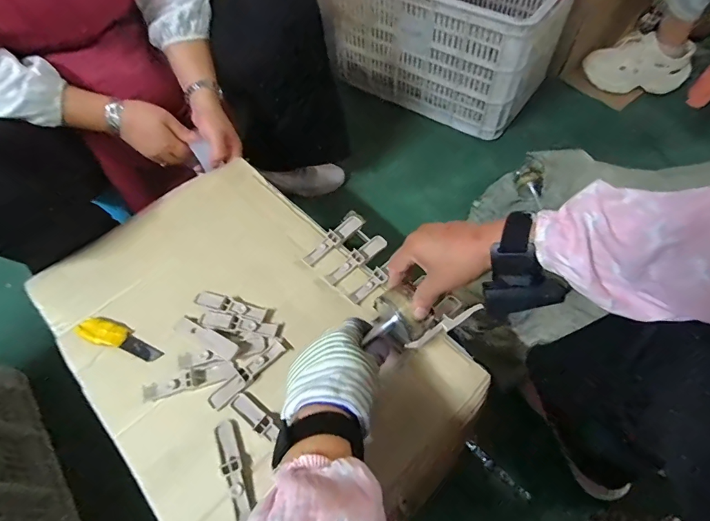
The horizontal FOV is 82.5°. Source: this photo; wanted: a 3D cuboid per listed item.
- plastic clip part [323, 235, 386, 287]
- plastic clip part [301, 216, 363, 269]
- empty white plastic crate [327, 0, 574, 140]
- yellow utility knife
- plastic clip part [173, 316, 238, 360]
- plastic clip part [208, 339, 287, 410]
[{"bbox_3d":[0.001,-0.002,0.536,0.096,0.013,0.024,-37,63,-18],"label":"plastic clip part"},{"bbox_3d":[-0.030,-0.028,0.552,0.096,0.015,0.021,-40,64,-20],"label":"plastic clip part"},{"bbox_3d":[0.239,-0.625,1.064,0.552,0.304,0.369,28,64,19],"label":"empty white plastic crate"},{"bbox_3d":[-0.282,0.093,0.488,0.110,0.012,0.031,14,60,12],"label":"yellow utility knife"},{"bbox_3d":[-0.175,0.089,0.476,0.090,0.012,0.020,25,63,17],"label":"plastic clip part"},{"bbox_3d":[-0.121,0.127,0.458,0.097,0.014,0.021,-41,65,-20],"label":"plastic clip part"}]

